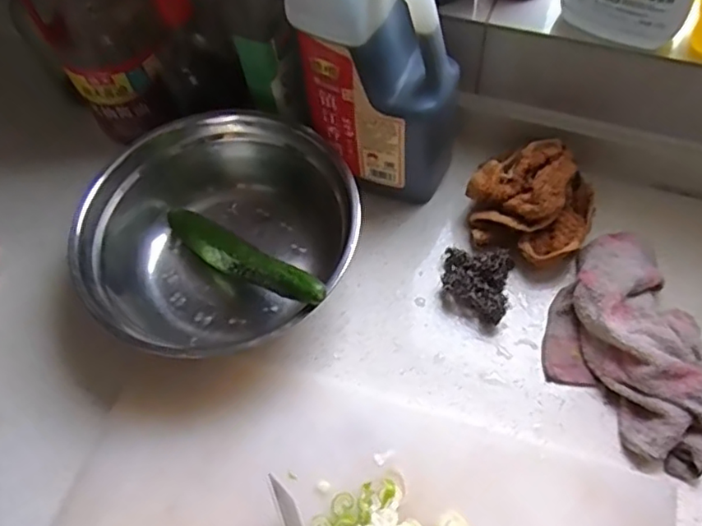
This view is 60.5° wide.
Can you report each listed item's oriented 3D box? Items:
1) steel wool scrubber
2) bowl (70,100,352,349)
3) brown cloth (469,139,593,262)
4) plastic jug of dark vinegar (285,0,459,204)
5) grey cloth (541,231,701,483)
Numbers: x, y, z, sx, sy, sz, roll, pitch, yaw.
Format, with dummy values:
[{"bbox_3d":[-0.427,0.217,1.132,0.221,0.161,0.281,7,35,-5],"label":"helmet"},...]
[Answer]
[{"bbox_3d":[0.119,0.020,0.569,0.063,0.035,0.070,8,61,9],"label":"steel wool scrubber"},{"bbox_3d":[-0.128,-0.035,0.574,0.244,0.099,0.233,-2,60,3],"label":"bowl"},{"bbox_3d":[0.178,-0.067,0.588,0.119,0.075,0.119,22,65,16],"label":"brown cloth"},{"bbox_3d":[0.027,-0.173,0.551,0.135,0.270,0.099,28,66,19],"label":"plastic jug of dark vinegar"},{"bbox_3d":[0.239,0.073,0.519,0.130,0.052,0.211,-12,60,-2],"label":"grey cloth"}]

